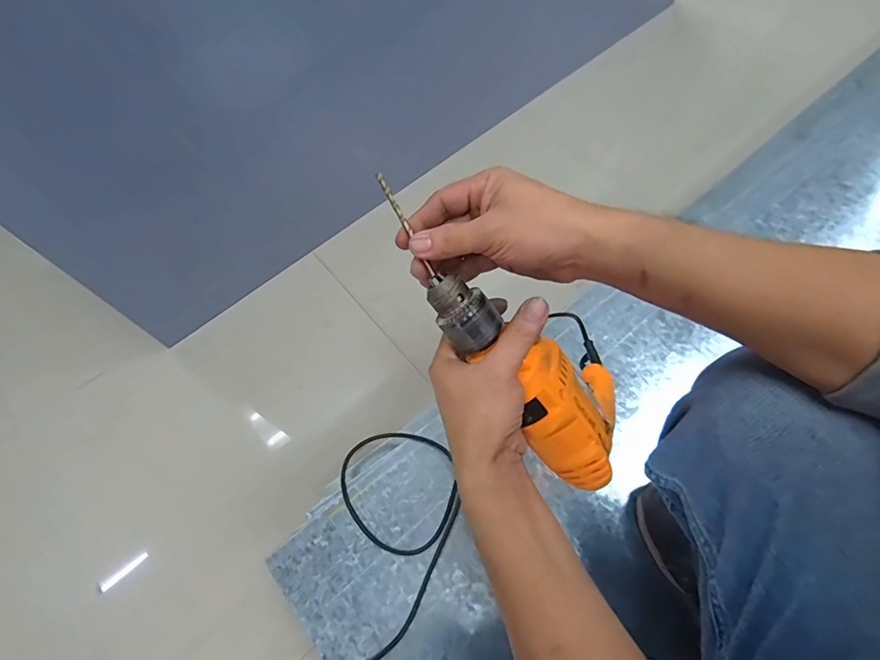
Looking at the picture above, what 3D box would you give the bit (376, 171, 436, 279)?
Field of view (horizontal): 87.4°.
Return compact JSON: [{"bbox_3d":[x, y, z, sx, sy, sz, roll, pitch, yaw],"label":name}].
[{"bbox_3d":[-0.025,-0.076,0.333,0.005,0.004,0.084,-29,89,-11],"label":"bit"}]

